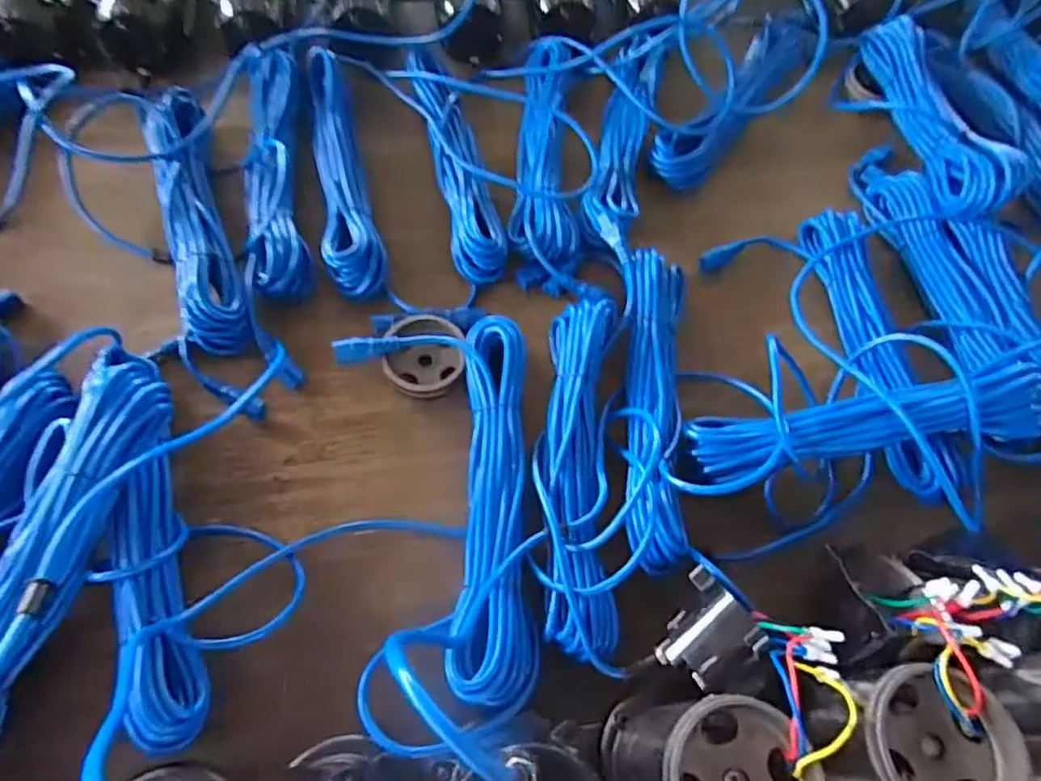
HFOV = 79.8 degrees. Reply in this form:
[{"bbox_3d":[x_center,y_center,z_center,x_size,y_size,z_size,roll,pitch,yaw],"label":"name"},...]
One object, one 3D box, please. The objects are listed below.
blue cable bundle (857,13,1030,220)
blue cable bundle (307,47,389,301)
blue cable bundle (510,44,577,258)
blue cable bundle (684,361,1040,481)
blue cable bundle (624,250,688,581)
[{"bbox_3d":[0.520,-0.356,0.787,0.056,0.081,0.343,-1,64,-4],"label":"blue cable bundle"},{"bbox_3d":[-0.216,-0.262,0.732,0.070,0.039,0.344,-13,65,-10],"label":"blue cable bundle"},{"bbox_3d":[0.028,-0.306,0.774,0.074,0.035,0.339,1,64,-3],"label":"blue cable bundle"},{"bbox_3d":[0.327,0.033,0.588,0.345,0.047,0.072,-6,64,-7],"label":"blue cable bundle"},{"bbox_3d":[0.137,0.004,0.615,0.075,0.051,0.342,6,64,-1],"label":"blue cable bundle"}]

